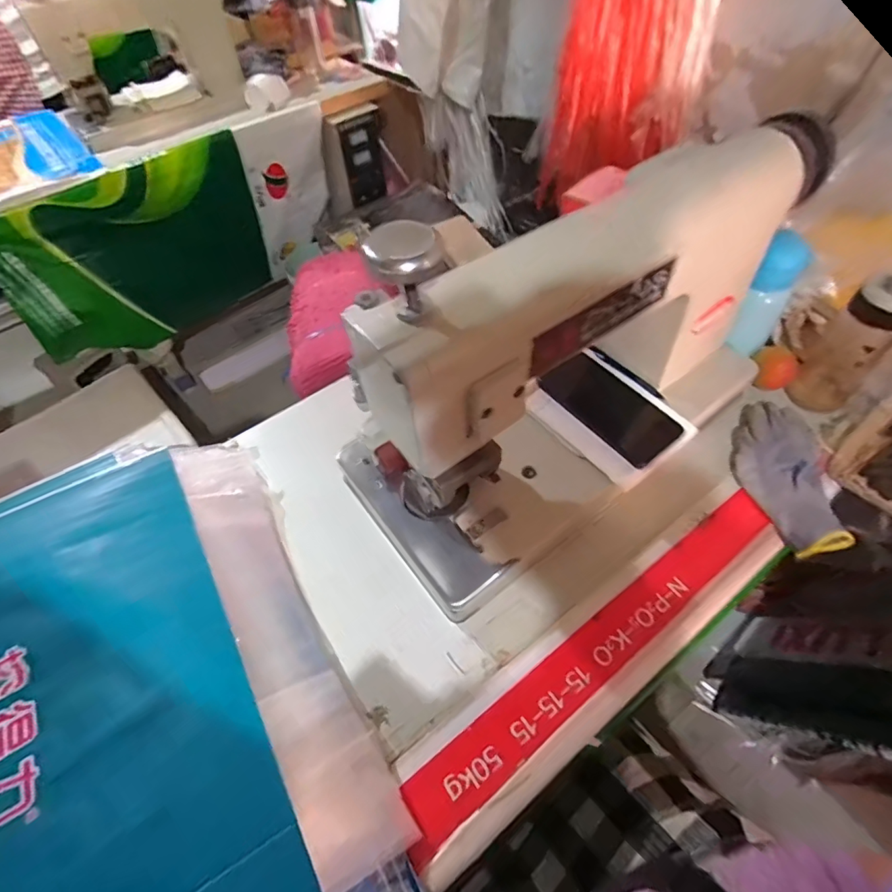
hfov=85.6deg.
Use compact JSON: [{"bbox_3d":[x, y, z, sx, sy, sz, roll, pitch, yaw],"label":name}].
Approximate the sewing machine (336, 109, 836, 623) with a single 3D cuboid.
[{"bbox_3d":[0.126,-0.097,0.489,0.466,0.309,0.217,-31,58,-18],"label":"sewing machine"}]

